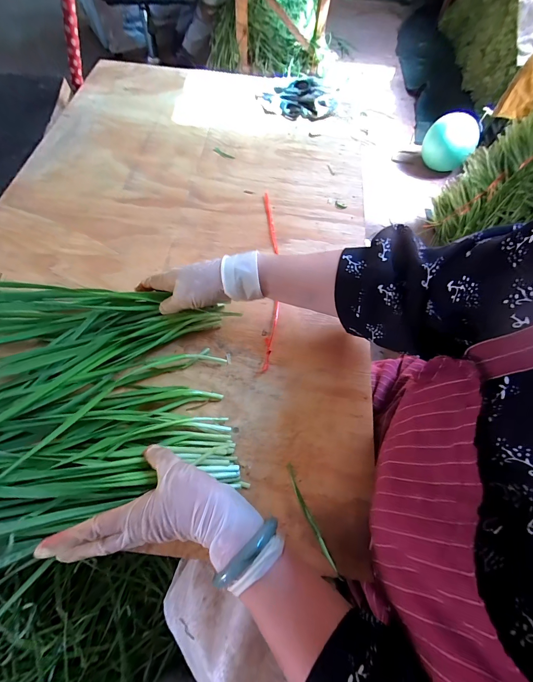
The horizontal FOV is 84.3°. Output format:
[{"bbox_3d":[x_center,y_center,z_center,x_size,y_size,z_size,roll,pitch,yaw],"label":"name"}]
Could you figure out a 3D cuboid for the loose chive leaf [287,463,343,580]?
[{"bbox_3d":[0.047,0.188,0.313,0.009,0.004,0.115,-21,68,-12],"label":"loose chive leaf"}]

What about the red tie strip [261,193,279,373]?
[{"bbox_3d":[0.006,-0.106,0.443,0.022,0.010,0.319,1,65,-2],"label":"red tie strip"}]

